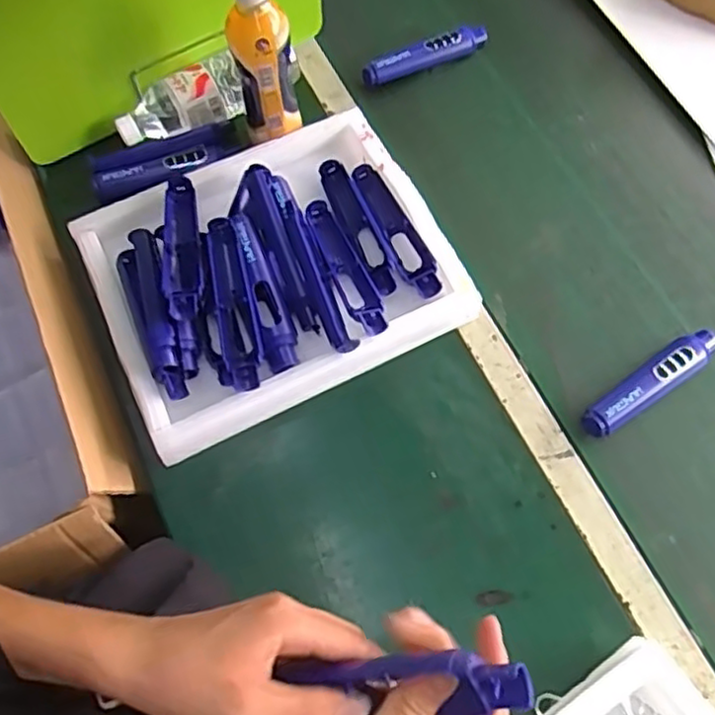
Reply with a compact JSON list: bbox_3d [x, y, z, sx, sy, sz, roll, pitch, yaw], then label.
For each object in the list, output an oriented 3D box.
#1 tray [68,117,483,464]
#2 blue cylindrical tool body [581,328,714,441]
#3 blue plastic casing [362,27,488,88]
[{"bbox_3d":[-0.091,-0.095,0.720,0.354,0.070,0.285,-25,68,-9],"label":"tray"},{"bbox_3d":[0.299,0.022,0.684,0.175,0.027,0.035,-34,70,-13],"label":"blue cylindrical tool body"},{"bbox_3d":[0.087,-0.380,0.853,0.163,0.026,0.026,-21,67,-8],"label":"blue plastic casing"}]

